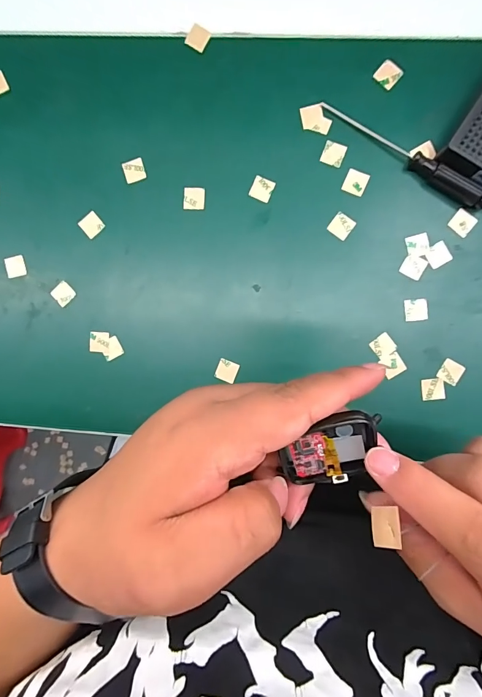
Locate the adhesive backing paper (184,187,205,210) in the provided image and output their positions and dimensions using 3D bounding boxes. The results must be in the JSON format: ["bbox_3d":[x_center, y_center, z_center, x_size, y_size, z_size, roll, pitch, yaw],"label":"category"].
[{"bbox_3d":[-0.035,-0.111,0.277,0.016,0.004,0.016,2,94,2],"label":"adhesive backing paper"}]

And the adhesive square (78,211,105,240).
[{"bbox_3d":[-0.114,-0.094,0.283,0.016,0.004,0.015,-40,93,-4],"label":"adhesive square"}]

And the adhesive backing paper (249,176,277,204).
[{"bbox_3d":[0.016,-0.117,0.272,0.016,0.004,0.016,25,97,2],"label":"adhesive backing paper"}]

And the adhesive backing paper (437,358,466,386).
[{"bbox_3d":[0.152,0.017,0.268,0.014,0.004,0.016,30,96,6],"label":"adhesive backing paper"}]

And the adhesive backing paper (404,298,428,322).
[{"bbox_3d":[0.126,-0.028,0.267,0.016,0.004,0.016,-5,92,5],"label":"adhesive backing paper"}]

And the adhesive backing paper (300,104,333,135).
[{"bbox_3d":[0.054,-0.163,0.265,0.020,0.004,0.021,-12,92,5],"label":"adhesive backing paper"}]

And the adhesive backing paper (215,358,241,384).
[{"bbox_3d":[-0.011,0.017,0.280,0.016,0.004,0.015,21,94,3],"label":"adhesive backing paper"}]

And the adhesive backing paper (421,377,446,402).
[{"bbox_3d":[0.140,0.030,0.269,0.015,0.004,0.016,-7,92,5],"label":"adhesive backing paper"}]

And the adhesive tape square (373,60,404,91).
[{"bbox_3d":[0.104,-0.193,0.262,0.016,0.004,0.017,39,97,3],"label":"adhesive tape square"}]

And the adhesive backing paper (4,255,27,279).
[{"bbox_3d":[-0.175,-0.063,0.290,0.015,0.004,0.017,-8,91,-4],"label":"adhesive backing paper"}]

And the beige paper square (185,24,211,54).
[{"bbox_3d":[-0.031,-0.225,0.270,0.016,0.004,0.015,34,95,-1],"label":"beige paper square"}]

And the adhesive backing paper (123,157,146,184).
[{"bbox_3d":[-0.080,-0.133,0.279,0.016,0.004,0.015,-18,99,1],"label":"adhesive backing paper"}]

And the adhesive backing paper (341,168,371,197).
[{"bbox_3d":[0.082,-0.119,0.267,0.015,0.004,0.016,24,98,5],"label":"adhesive backing paper"}]

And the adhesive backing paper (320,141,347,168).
[{"bbox_3d":[0.066,-0.140,0.266,0.016,0.004,0.016,21,94,3],"label":"adhesive backing paper"}]

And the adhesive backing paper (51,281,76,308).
[{"bbox_3d":[-0.137,-0.042,0.288,0.015,0.004,0.015,-41,101,0],"label":"adhesive backing paper"}]

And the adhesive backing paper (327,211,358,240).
[{"bbox_3d":[0.073,-0.089,0.268,0.016,0.004,0.016,36,95,2],"label":"adhesive backing paper"}]

